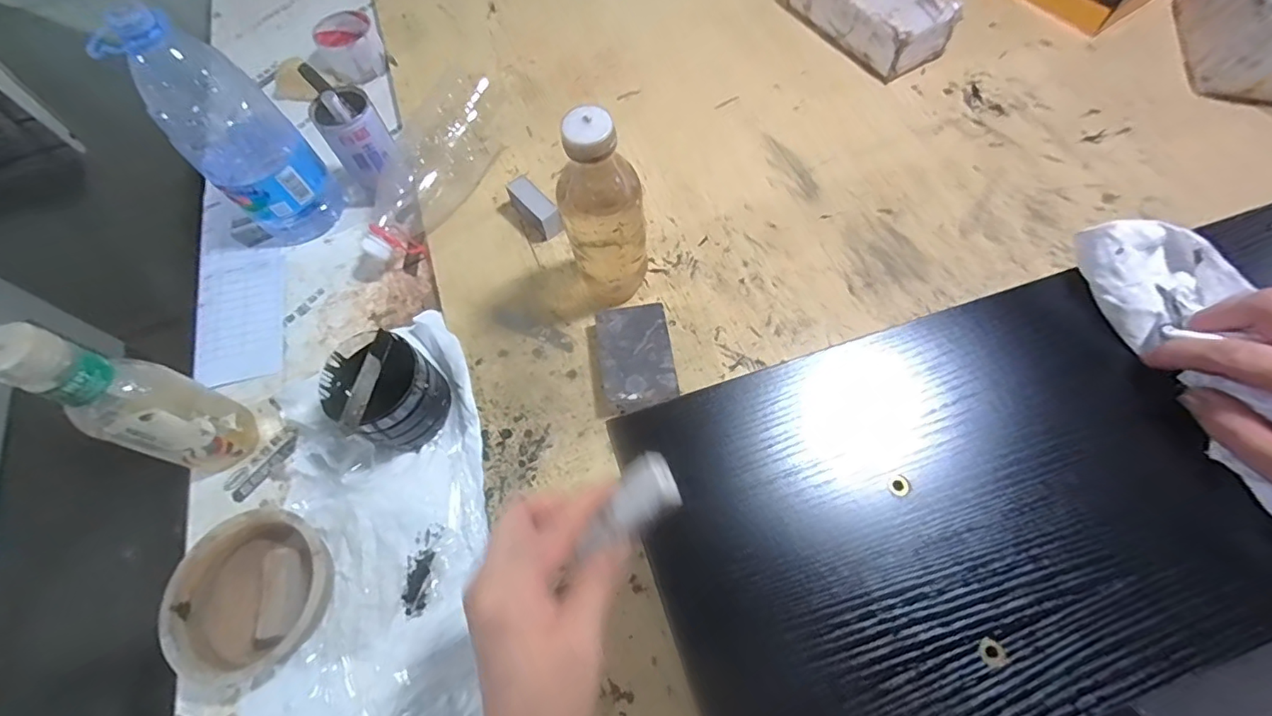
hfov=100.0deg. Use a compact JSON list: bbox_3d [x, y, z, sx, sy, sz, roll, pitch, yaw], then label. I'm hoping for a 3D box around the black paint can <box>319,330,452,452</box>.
[{"bbox_3d":[-0.231,0.033,0.488,0.088,0.085,0.084,-1,63,2],"label":"black paint can"}]

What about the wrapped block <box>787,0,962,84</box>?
[{"bbox_3d":[0.306,-0.465,0.709,0.096,0.070,0.203,-31,66,-13],"label":"wrapped block"}]

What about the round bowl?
[{"bbox_3d":[-0.318,0.195,0.442,0.127,0.035,0.118,-1,63,2],"label":"round bowl"}]

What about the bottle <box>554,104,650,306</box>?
[{"bbox_3d":[-0.027,-0.118,0.472,0.075,0.210,0.056,-4,63,1],"label":"bottle"}]

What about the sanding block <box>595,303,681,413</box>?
[{"bbox_3d":[0.001,0.000,0.513,0.070,0.026,0.105,-12,63,-3],"label":"sanding block"}]

